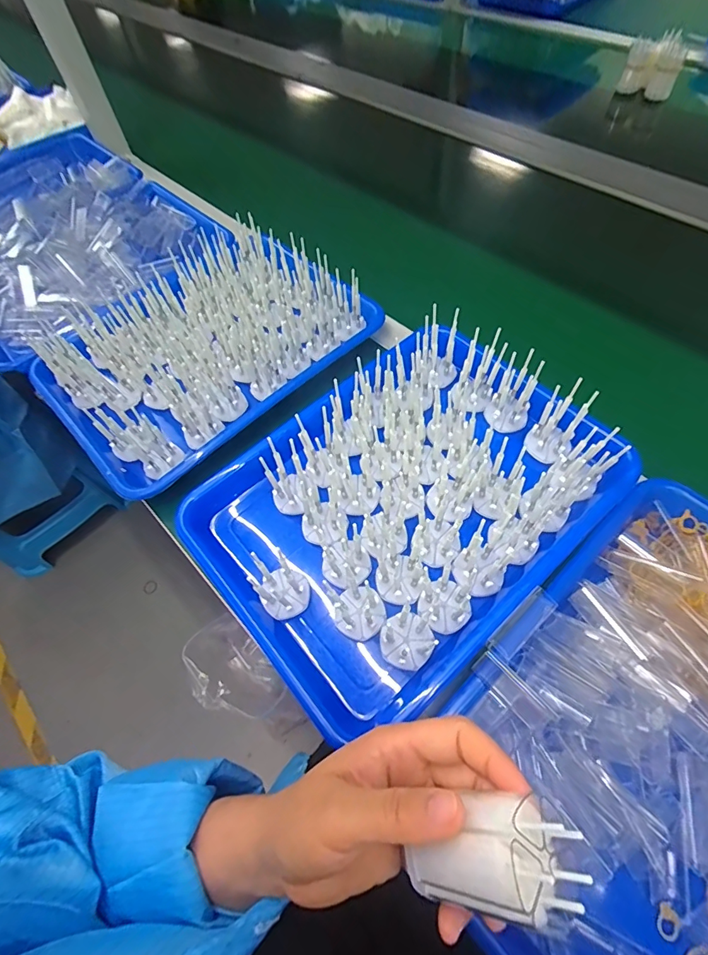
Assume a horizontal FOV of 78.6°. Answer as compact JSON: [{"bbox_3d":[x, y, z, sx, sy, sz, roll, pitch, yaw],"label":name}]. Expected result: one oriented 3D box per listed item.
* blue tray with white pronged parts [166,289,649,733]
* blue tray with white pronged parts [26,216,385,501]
[{"bbox_3d":[0.049,0.008,0.368,0.347,0.067,0.245,-38,64,-17],"label":"blue tray with white pronged parts"},{"bbox_3d":[-0.170,-0.148,0.468,0.253,0.082,0.313,40,70,23],"label":"blue tray with white pronged parts"}]

